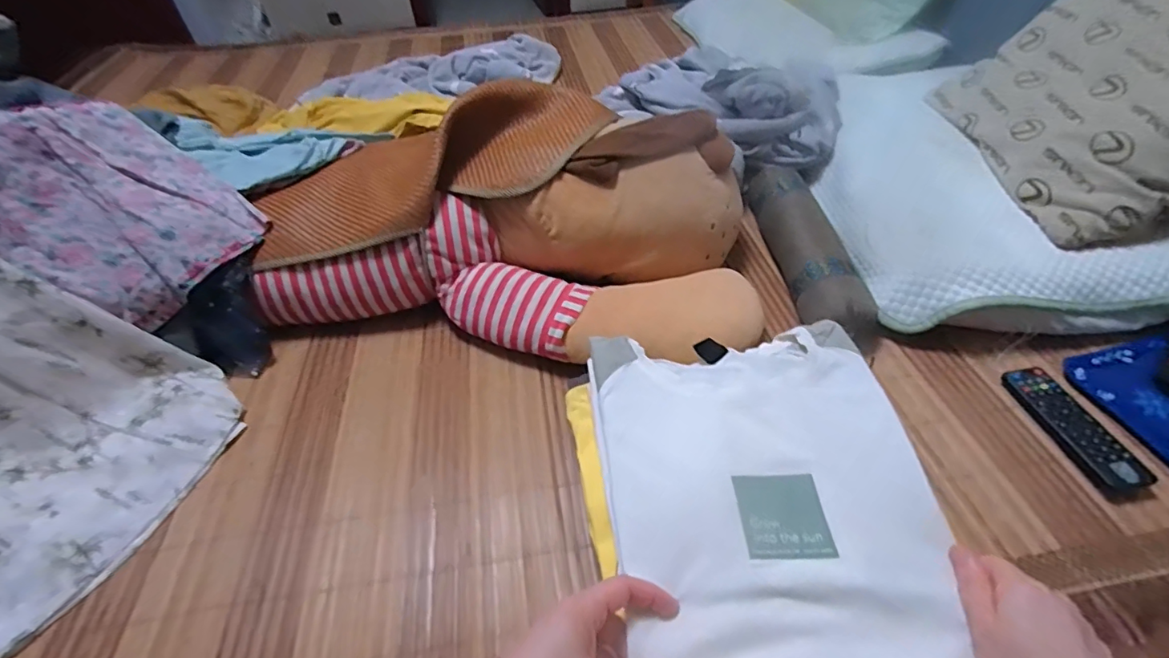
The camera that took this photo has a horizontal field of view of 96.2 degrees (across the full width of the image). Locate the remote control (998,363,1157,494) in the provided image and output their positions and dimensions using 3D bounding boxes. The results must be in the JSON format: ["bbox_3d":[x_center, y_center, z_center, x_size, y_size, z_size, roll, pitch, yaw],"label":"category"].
[{"bbox_3d":[0.507,0.099,0.547,0.043,0.020,0.146,-8,45,-4],"label":"remote control"}]

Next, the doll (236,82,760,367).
[{"bbox_3d":[-0.094,-0.158,0.703,0.635,0.181,0.346,6,47,9],"label":"doll"}]

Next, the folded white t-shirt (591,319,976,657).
[{"bbox_3d":[0.140,0.118,0.417,0.244,0.034,0.308,-5,45,-1],"label":"folded white t-shirt"}]

